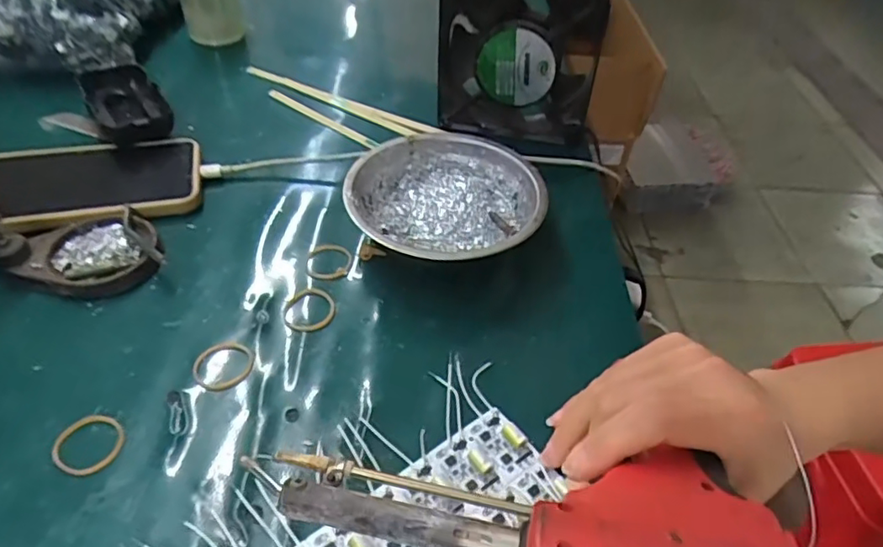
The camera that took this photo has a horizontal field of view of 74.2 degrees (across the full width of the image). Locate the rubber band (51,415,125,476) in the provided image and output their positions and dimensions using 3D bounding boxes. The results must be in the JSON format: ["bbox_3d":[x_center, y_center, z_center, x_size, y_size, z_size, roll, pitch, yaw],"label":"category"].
[{"bbox_3d":[-0.172,0.083,0.286,0.031,0.004,0.030,3,47,-3],"label":"rubber band"}]

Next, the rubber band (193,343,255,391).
[{"bbox_3d":[-0.119,0.051,0.320,0.032,0.005,0.030,3,47,-3],"label":"rubber band"}]

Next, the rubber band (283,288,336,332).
[{"bbox_3d":[-0.079,0.021,0.352,0.029,0.004,0.034,16,47,9],"label":"rubber band"}]

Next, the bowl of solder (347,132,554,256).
[{"bbox_3d":[0.002,-0.044,0.388,0.123,0.042,0.124,3,47,-3],"label":"bowl of solder"}]

